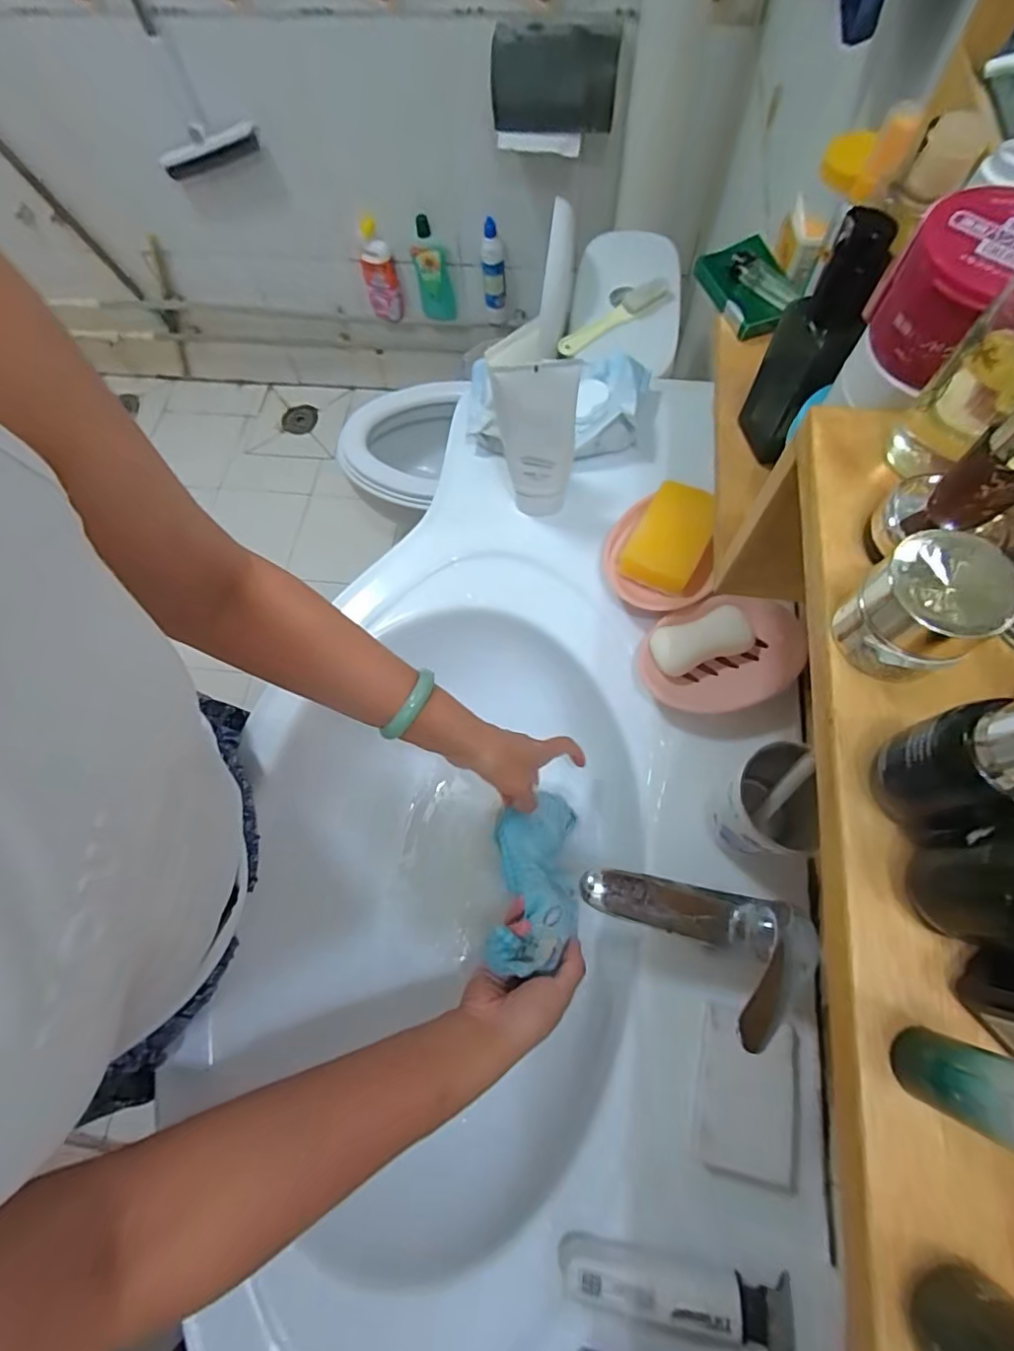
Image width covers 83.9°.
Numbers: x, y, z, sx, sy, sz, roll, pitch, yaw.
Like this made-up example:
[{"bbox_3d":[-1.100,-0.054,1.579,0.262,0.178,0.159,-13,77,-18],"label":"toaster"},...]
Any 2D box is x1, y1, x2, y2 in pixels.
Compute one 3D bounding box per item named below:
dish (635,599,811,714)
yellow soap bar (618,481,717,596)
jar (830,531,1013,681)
[{"bbox_3d":[0.198,-0.021,0.520,0.145,0.030,0.103,-13,69,-2],"label":"dish"},{"bbox_3d":[0.162,-0.138,0.557,0.072,0.029,0.112,21,78,26],"label":"yellow soap bar"},{"bbox_3d":[0.142,-0.023,0.196,0.037,0.042,0.039,-1,69,3],"label":"jar"}]

